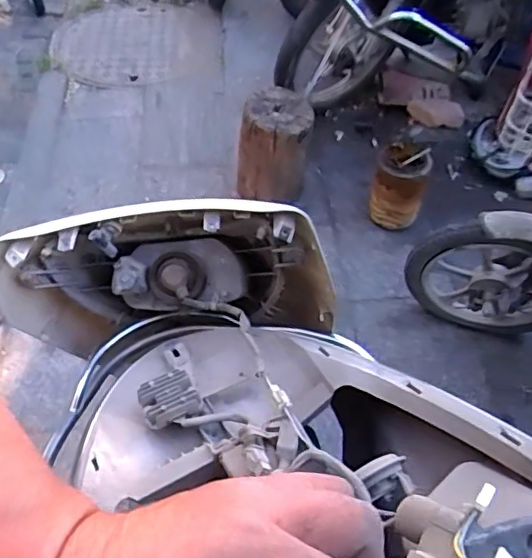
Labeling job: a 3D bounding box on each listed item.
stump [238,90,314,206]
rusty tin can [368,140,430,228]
[{"bbox_3d":[0.033,-0.389,1.682,0.199,0.283,0.162,11,53,10],"label":"stump"},{"bbox_3d":[0.395,-0.287,1.699,0.151,0.234,0.171,10,53,9],"label":"rusty tin can"}]

